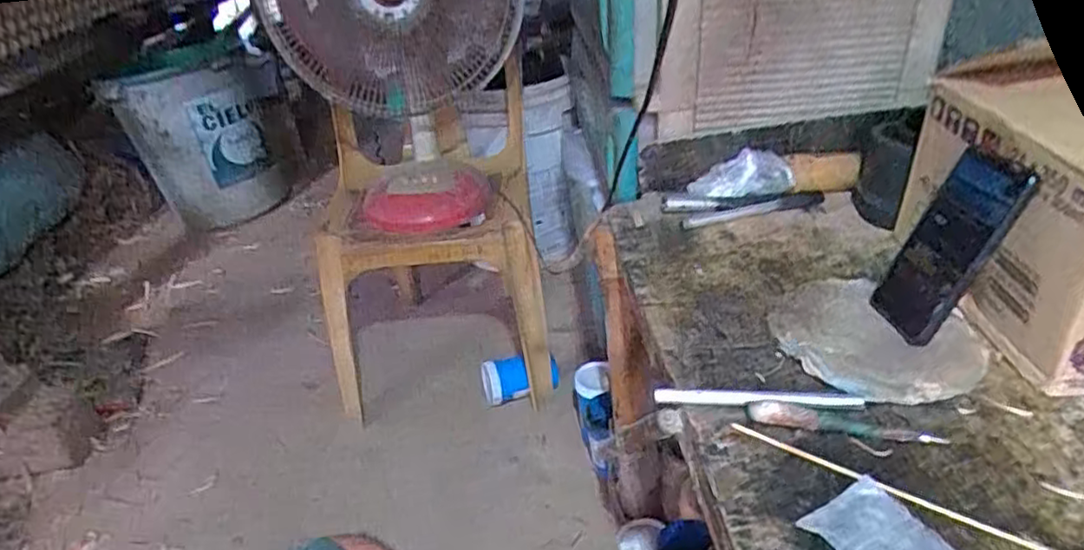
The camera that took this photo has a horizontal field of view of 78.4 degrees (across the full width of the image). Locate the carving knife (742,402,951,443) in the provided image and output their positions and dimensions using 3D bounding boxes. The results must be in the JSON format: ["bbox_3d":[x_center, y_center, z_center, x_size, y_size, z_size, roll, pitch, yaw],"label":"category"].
[{"bbox_3d":[0.230,0.114,0.509,0.137,0.014,0.014,6,32,16],"label":"carving knife"}]

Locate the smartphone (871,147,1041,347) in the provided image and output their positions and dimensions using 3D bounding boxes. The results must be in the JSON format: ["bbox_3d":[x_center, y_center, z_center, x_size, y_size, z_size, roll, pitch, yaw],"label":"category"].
[{"bbox_3d":[0.346,-0.025,0.570,0.012,0.161,0.076,16,24,-19],"label":"smartphone"}]

